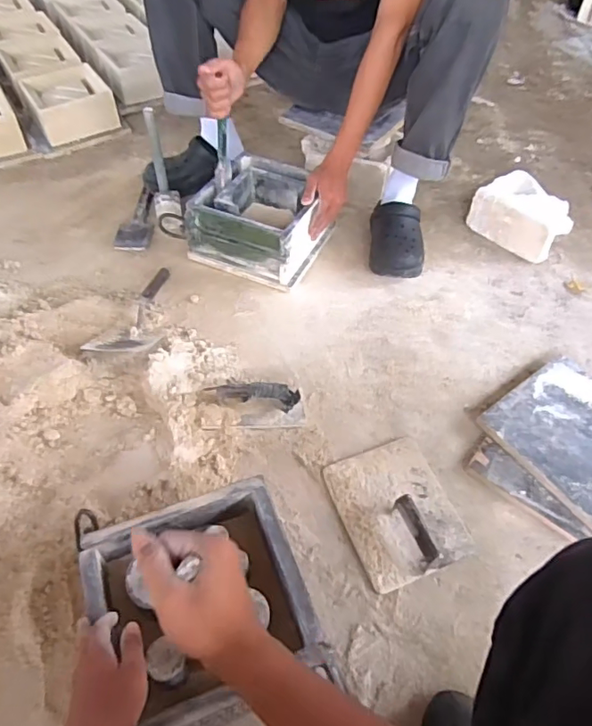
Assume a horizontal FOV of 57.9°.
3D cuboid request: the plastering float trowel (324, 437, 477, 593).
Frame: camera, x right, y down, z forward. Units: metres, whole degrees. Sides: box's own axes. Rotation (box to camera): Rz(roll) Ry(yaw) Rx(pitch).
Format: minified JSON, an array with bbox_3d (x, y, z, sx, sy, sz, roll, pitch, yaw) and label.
[{"bbox_3d":[0.154,0.209,0.803,0.168,0.062,0.207,-17,56,-16],"label":"plastering float trowel"}]

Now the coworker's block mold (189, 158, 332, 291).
[{"bbox_3d":[-0.071,-0.303,1.145,0.247,0.136,0.231,24,55,13],"label":"coworker's block mold"}]

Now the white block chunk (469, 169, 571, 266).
[{"bbox_3d":[0.525,-0.338,1.236,0.146,0.096,0.209,-33,62,-25],"label":"white block chunk"}]

